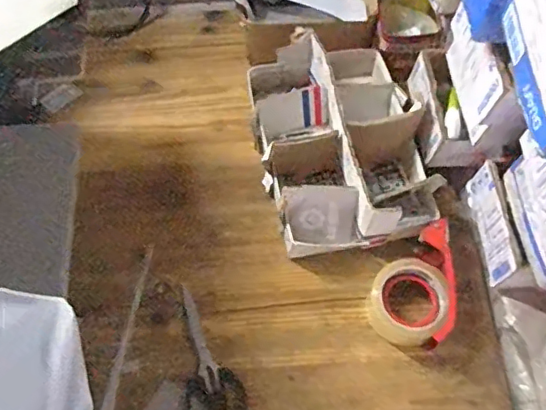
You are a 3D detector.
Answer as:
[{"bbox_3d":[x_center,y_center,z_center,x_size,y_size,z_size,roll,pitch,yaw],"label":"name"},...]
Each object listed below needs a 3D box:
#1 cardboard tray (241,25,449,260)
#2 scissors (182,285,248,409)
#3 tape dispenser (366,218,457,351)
[{"bbox_3d":[0.091,-0.091,0.784,0.225,0.107,0.309,-7,65,-6],"label":"cardboard tray"},{"bbox_3d":[-0.096,0.192,0.693,0.071,0.004,0.171,-25,68,-14],"label":"scissors"},{"bbox_3d":[0.173,0.102,0.707,0.105,0.058,0.150,4,64,-1],"label":"tape dispenser"}]

